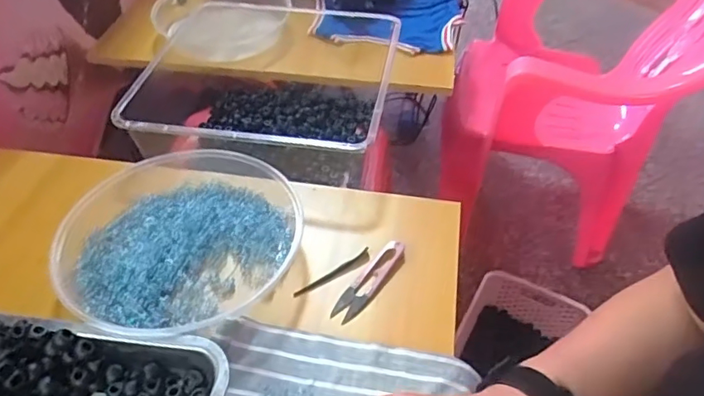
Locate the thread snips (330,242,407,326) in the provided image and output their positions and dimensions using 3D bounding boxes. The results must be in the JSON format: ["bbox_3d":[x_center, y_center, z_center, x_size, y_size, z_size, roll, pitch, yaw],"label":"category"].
[{"bbox_3d":[0.018,0.078,0.525,0.026,0.009,0.102,29,52,25],"label":"thread snips"}]

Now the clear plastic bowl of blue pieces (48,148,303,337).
[{"bbox_3d":[-0.169,0.033,0.528,0.208,0.035,0.221,30,52,25],"label":"clear plastic bowl of blue pieces"}]

